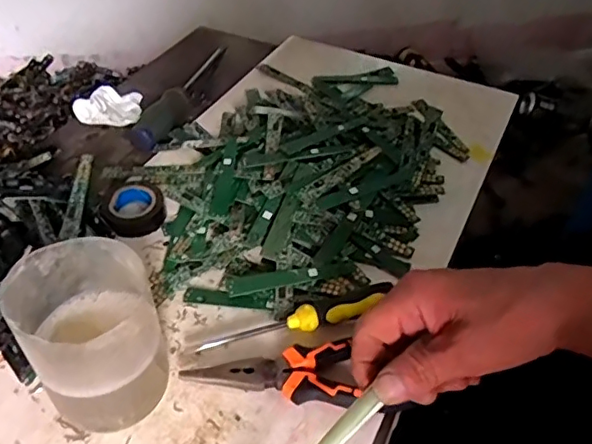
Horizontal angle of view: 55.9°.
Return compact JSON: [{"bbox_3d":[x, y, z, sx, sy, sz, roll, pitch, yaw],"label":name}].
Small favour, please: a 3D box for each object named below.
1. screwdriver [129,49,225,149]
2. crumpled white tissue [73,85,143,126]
[{"bbox_3d":[-0.119,-0.149,0.628,0.034,0.031,0.210,14,45,13],"label":"screwdriver"},{"bbox_3d":[-0.203,-0.131,0.613,0.067,0.020,0.059,9,44,8],"label":"crumpled white tissue"}]

